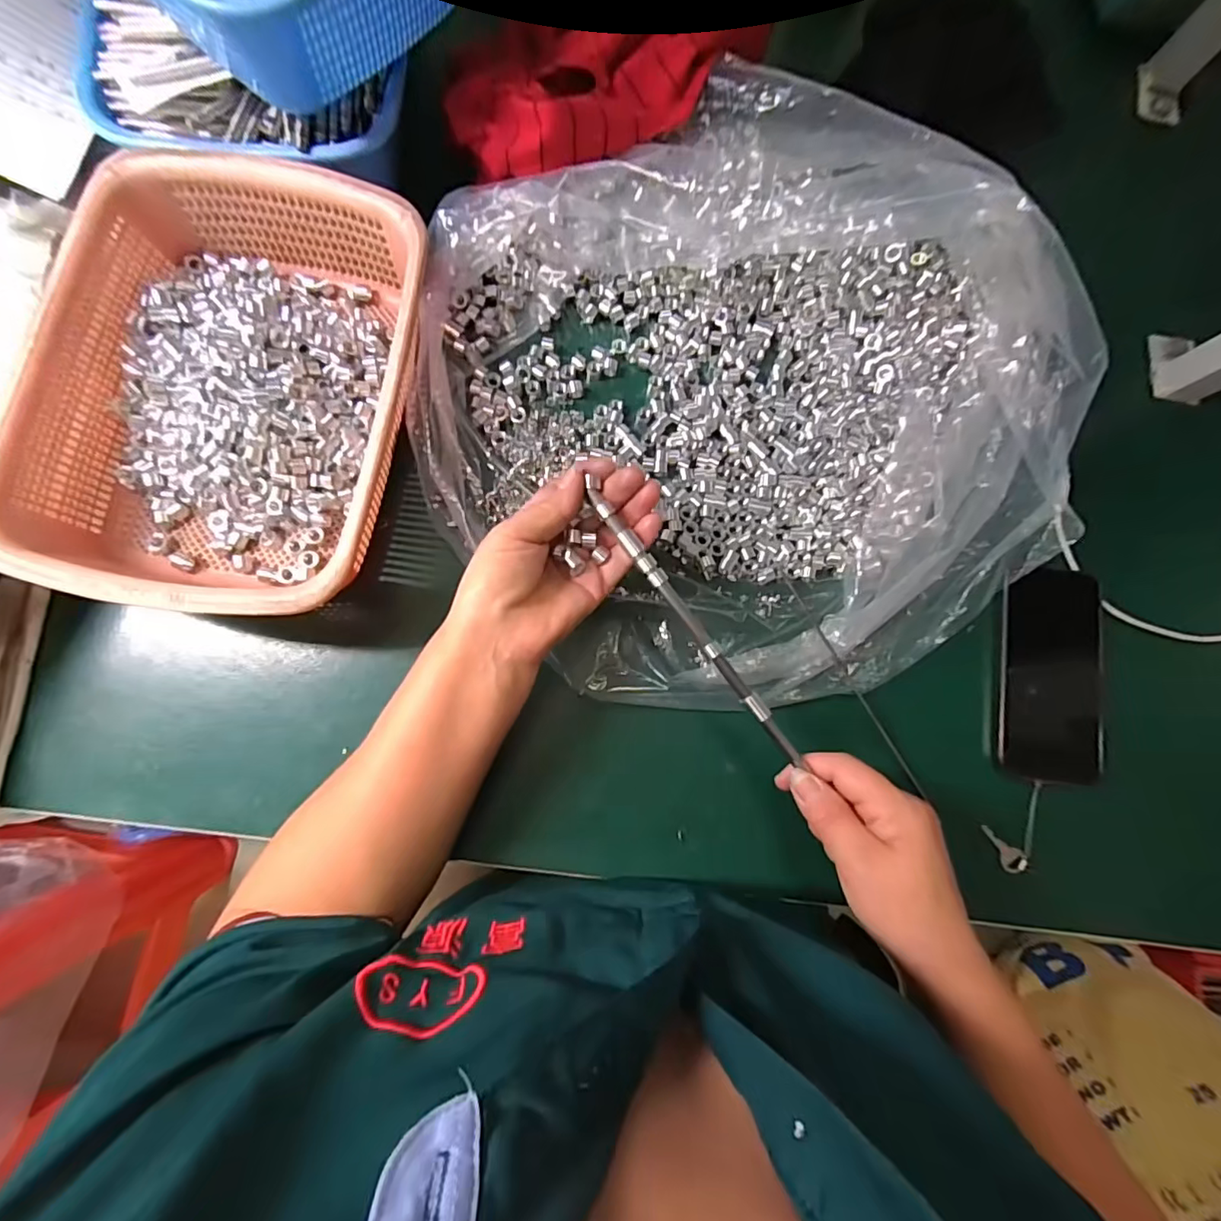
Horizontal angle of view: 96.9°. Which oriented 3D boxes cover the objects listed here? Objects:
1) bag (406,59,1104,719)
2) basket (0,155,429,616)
[{"bbox_3d":[0.100,-0.157,0.364,0.435,0.119,0.430,-28,86,-8],"label":"bag"},{"bbox_3d":[-0.241,-0.144,0.355,0.212,0.068,0.292,8,80,-4],"label":"basket"}]

